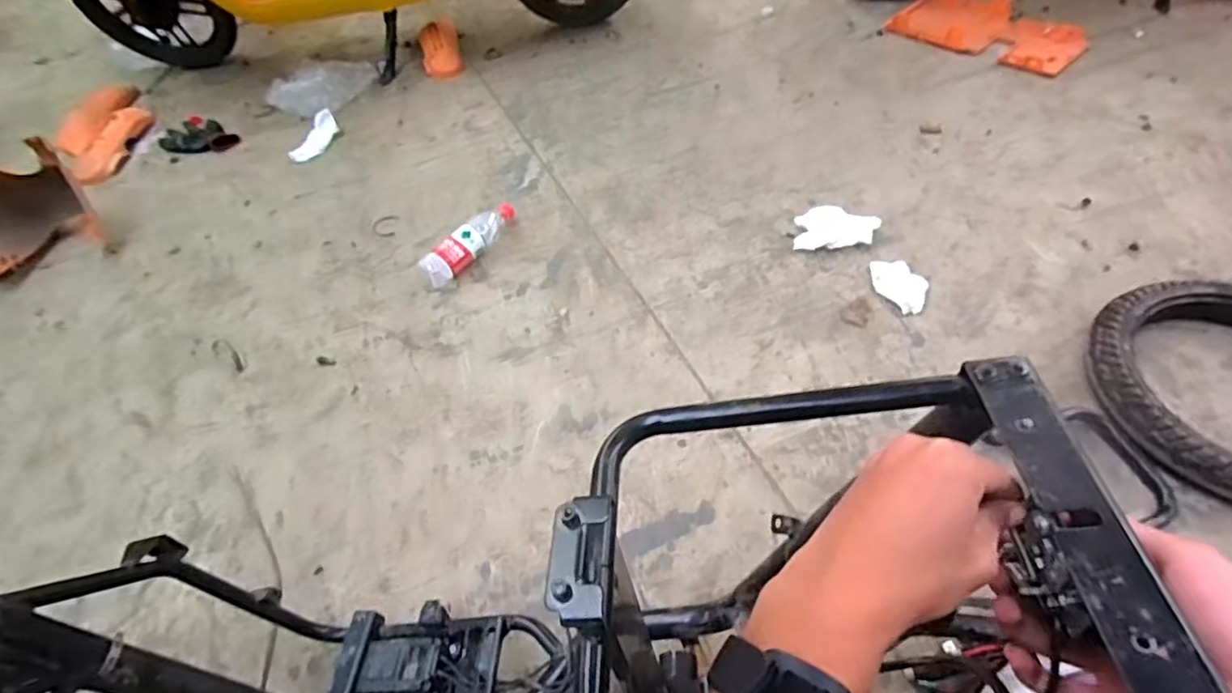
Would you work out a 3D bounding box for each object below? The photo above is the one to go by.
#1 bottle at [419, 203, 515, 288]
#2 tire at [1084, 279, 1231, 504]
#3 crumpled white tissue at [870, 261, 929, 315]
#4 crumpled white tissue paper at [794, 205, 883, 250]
[{"bbox_3d":[-0.272,-0.200,1.121,0.060,0.062,0.224,24,60,21],"label":"bottle"},{"bbox_3d":[0.834,0.063,0.788,0.347,0.072,0.340,-3,54,4],"label":"tire"},{"bbox_3d":[0.470,-0.104,0.983,0.066,0.020,0.116,-25,56,-12],"label":"crumpled white tissue"},{"bbox_3d":[0.397,-0.214,1.068,0.137,0.038,0.093,7,55,10],"label":"crumpled white tissue paper"}]

